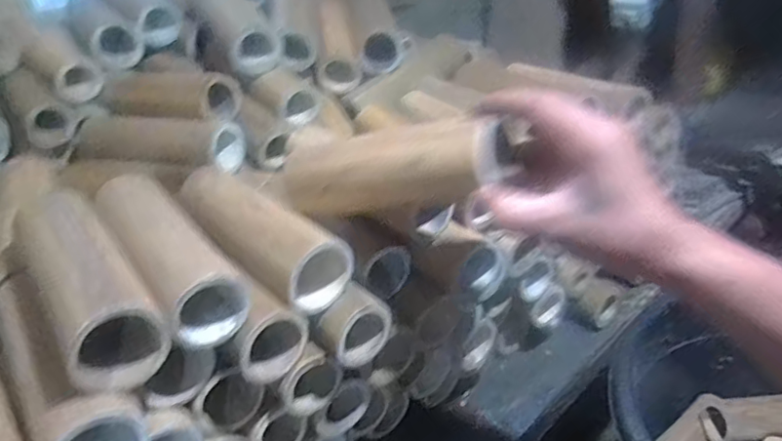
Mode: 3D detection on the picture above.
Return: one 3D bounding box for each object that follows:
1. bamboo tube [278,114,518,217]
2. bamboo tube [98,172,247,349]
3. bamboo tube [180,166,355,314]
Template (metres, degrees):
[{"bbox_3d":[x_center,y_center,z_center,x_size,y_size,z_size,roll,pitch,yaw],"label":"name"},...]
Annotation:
[{"bbox_3d":[0.002,-0.040,0.418,0.167,0.052,0.065,-6,26,28],"label":"bamboo tube"},{"bbox_3d":[-0.166,0.020,0.430,0.054,0.051,0.194,-23,35,-30],"label":"bamboo tube"},{"bbox_3d":[-0.106,0.010,0.455,0.058,0.051,0.178,-28,37,-35],"label":"bamboo tube"}]

